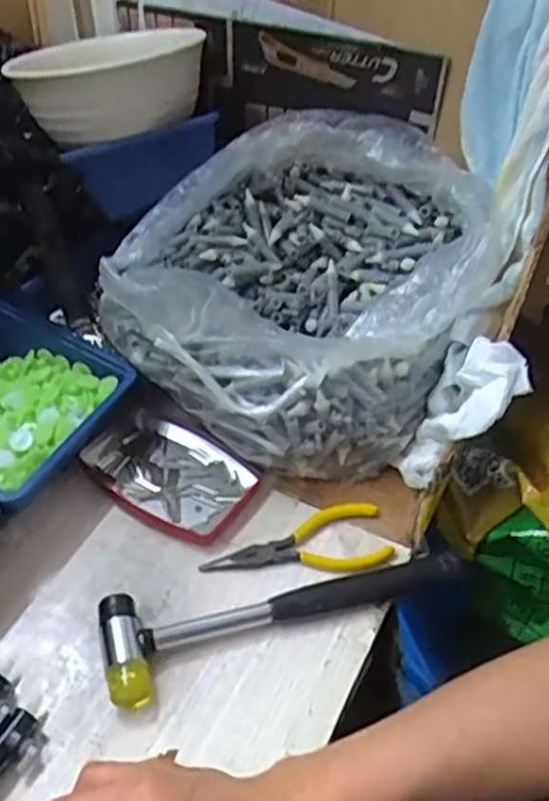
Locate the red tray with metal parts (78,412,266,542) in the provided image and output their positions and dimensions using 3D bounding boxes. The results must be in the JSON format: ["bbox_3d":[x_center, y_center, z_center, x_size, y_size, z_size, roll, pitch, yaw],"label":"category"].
[{"bbox_3d":[-0.080,0.052,0.522,0.123,0.020,0.081,25,48,19],"label":"red tray with metal parts"}]

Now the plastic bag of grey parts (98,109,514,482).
[{"bbox_3d":[0.027,-0.085,0.559,0.253,0.166,0.261,26,48,20],"label":"plastic bag of grey parts"}]

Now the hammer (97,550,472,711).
[{"bbox_3d":[0.008,0.123,0.451,0.233,0.021,0.061,-14,48,-19],"label":"hammer"}]

